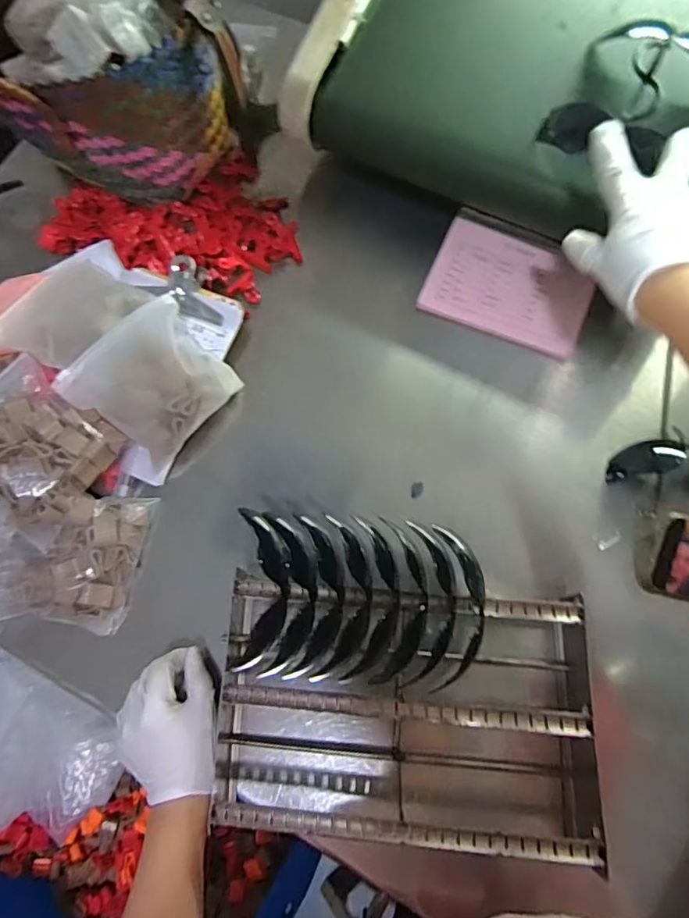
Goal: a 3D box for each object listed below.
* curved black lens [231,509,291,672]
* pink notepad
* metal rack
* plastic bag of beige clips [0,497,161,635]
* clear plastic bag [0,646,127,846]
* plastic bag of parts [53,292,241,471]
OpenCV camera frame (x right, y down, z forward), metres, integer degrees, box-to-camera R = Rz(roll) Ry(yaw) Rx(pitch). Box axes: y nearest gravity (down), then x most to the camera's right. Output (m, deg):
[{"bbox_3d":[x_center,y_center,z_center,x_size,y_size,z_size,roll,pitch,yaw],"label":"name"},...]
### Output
[{"bbox_3d":[-0.068,0.110,0.483,0.041,0.036,0.129,-2,73,2],"label":"curved black lens"},{"bbox_3d":[0.187,-0.194,0.638,0.173,0.013,0.122,21,75,8],"label":"pink notepad"},{"bbox_3d":[0.055,0.215,0.485,0.323,0.067,0.194,2,73,3],"label":"metal rack"},{"bbox_3d":[-0.274,0.097,0.550,0.145,0.056,0.131,5,73,4],"label":"plastic bag of beige clips"},{"bbox_3d":[-0.400,0.359,0.679,0.246,0.050,0.204,23,75,9],"label":"clear plastic bag"},{"bbox_3d":[-0.194,-0.080,0.580,0.121,0.060,0.141,40,79,13],"label":"plastic bag of parts"}]

